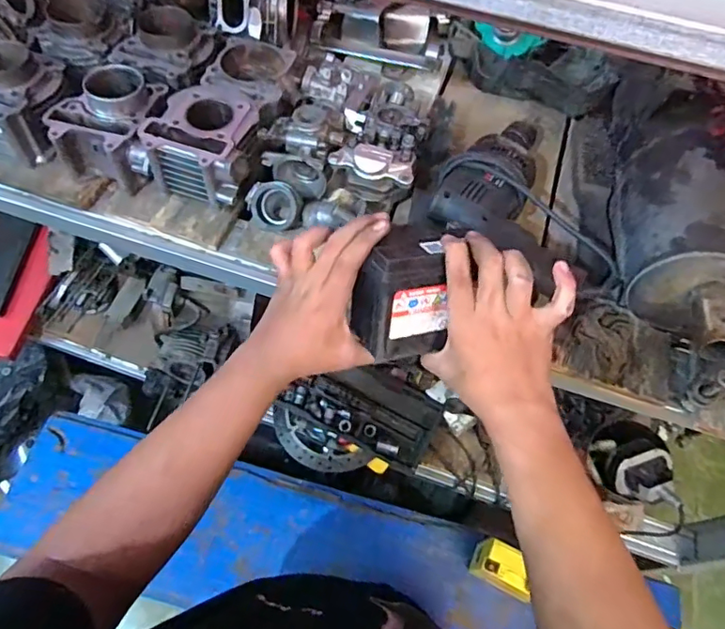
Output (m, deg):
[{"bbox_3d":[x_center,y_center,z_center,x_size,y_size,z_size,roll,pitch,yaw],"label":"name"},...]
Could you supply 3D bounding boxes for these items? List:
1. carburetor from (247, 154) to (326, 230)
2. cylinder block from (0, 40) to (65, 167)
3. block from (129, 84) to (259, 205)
[{"bbox_3d":[-0.086,-0.141,0.611,0.066,0.053,0.092,23,63,9],"label":"carburetor"},{"bbox_3d":[-0.418,-0.254,0.634,0.111,0.077,0.120,12,62,4],"label":"cylinder block"},{"bbox_3d":[-0.178,-0.194,0.604,0.122,0.069,0.121,21,63,8],"label":"block"}]

